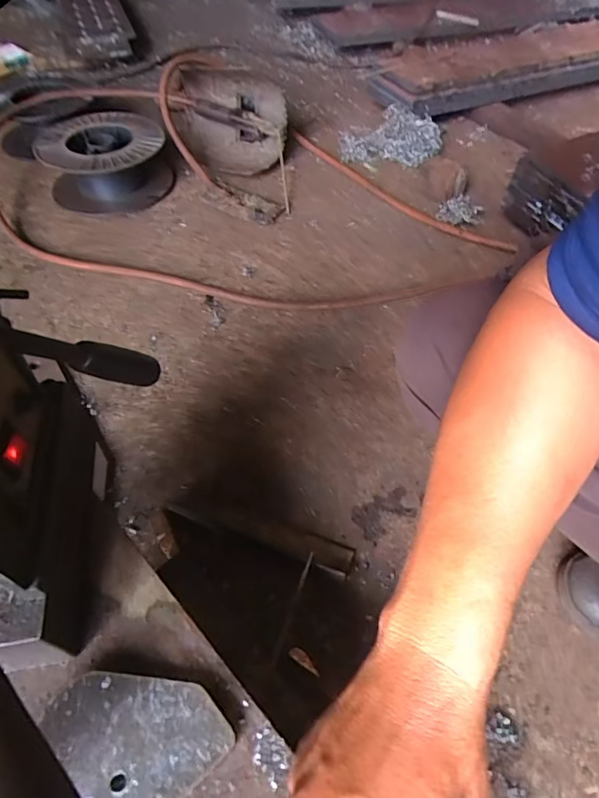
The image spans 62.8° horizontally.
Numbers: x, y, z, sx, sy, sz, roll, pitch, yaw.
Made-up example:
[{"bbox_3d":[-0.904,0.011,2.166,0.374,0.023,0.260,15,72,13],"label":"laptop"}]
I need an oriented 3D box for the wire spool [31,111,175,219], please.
[{"bbox_3d":[-0.429,-0.532,1.089,0.261,0.105,0.247,-17,56,-14],"label":"wire spool"}]

